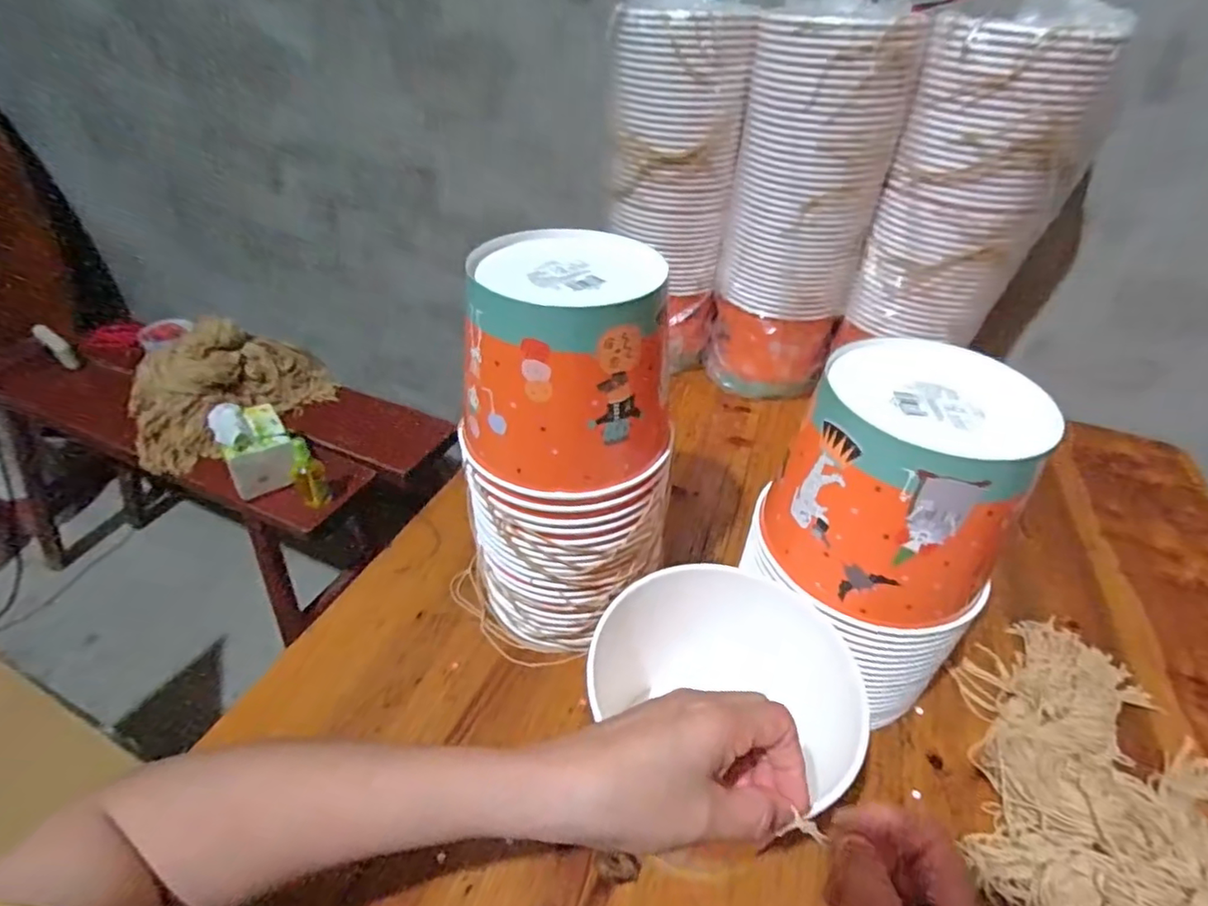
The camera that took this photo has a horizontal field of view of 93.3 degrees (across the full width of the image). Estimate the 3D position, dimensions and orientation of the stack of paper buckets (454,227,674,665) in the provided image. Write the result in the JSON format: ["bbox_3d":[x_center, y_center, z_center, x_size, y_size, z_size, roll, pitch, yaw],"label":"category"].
[{"bbox_3d":[-0.034,0.000,0.457,0.143,0.294,0.147,-8,40,-14],"label":"stack of paper buckets"}]

